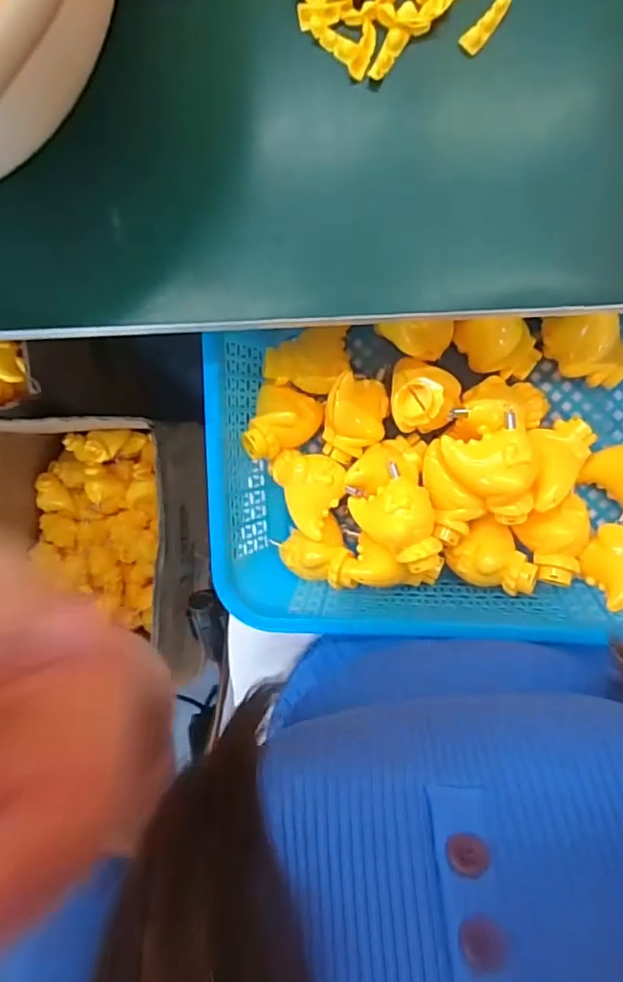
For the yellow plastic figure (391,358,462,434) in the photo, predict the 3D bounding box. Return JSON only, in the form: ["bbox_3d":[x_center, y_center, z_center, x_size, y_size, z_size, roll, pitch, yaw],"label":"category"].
[{"bbox_3d":[0.081,-0.068,0.403,0.047,0.057,0.052,1,96,6],"label":"yellow plastic figure"}]

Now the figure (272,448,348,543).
[{"bbox_3d":[0.002,-0.003,0.430,0.049,0.027,0.067,-29,92,8],"label":"figure"}]

